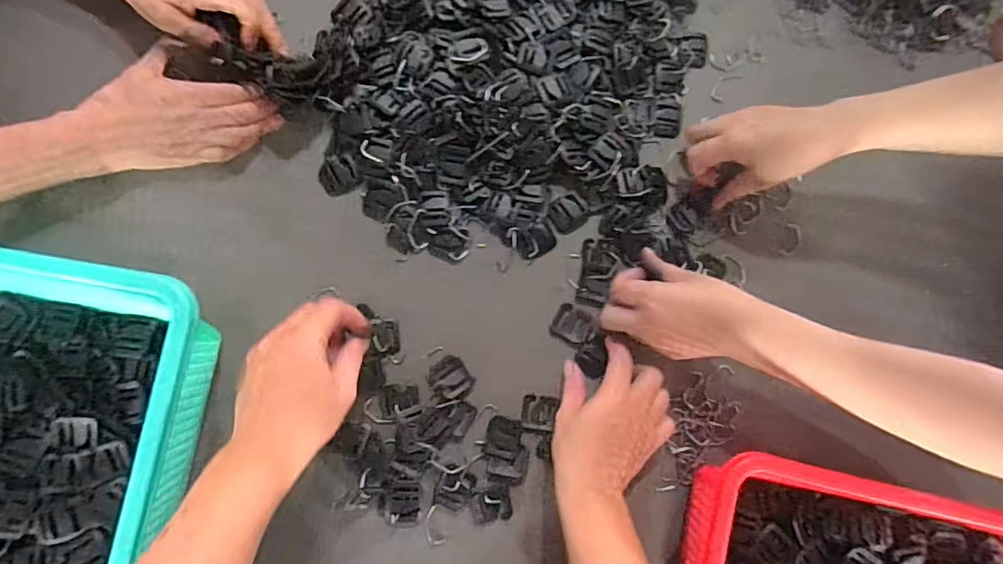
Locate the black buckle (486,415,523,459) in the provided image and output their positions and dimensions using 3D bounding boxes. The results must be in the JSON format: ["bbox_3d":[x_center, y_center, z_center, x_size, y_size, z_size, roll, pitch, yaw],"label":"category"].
[{"bbox_3d":[0.002,0.136,0.471,0.030,0.004,0.033,7,83,-3],"label":"black buckle"}]

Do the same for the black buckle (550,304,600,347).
[{"bbox_3d":[0.066,0.039,0.483,0.038,0.004,0.037,30,82,0],"label":"black buckle"}]

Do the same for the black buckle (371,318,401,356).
[{"bbox_3d":[-0.102,0.048,0.474,0.024,0.013,0.032,1,83,-3],"label":"black buckle"}]

